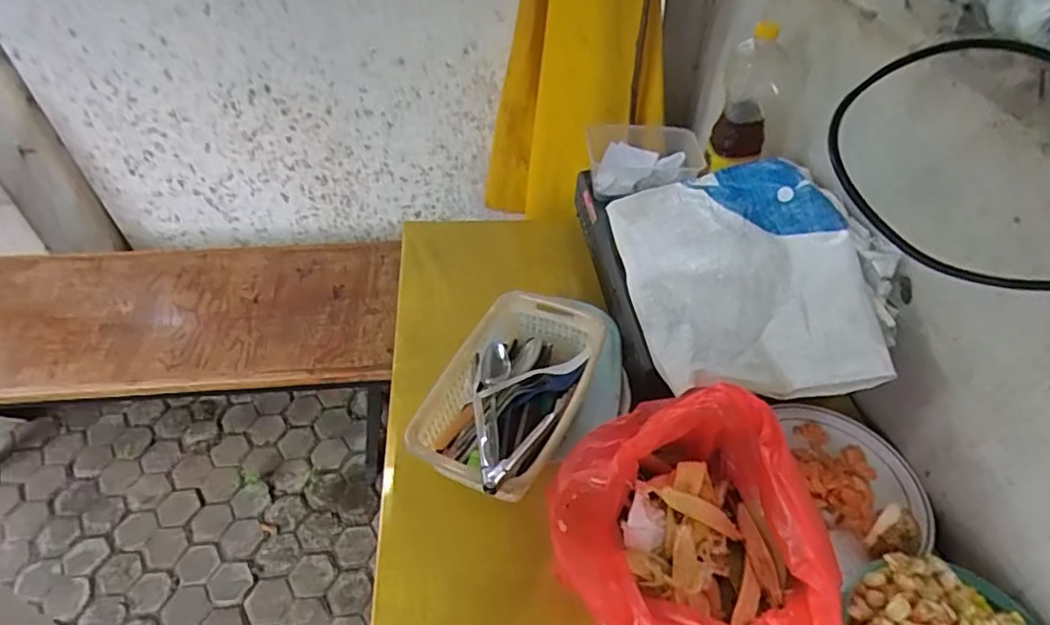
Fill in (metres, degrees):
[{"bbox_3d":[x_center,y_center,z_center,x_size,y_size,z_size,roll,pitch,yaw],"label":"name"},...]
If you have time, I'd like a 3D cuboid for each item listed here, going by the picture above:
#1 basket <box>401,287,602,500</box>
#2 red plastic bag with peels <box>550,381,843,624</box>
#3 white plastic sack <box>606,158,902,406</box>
[{"bbox_3d":[-0.015,0.086,0.678,0.139,0.082,0.257,17,47,16],"label":"basket"},{"bbox_3d":[0.144,0.213,0.572,0.227,0.117,0.262,0,45,0],"label":"red plastic bag with peels"},{"bbox_3d":[0.257,-0.065,0.765,0.247,0.091,0.351,-2,45,-2],"label":"white plastic sack"}]

